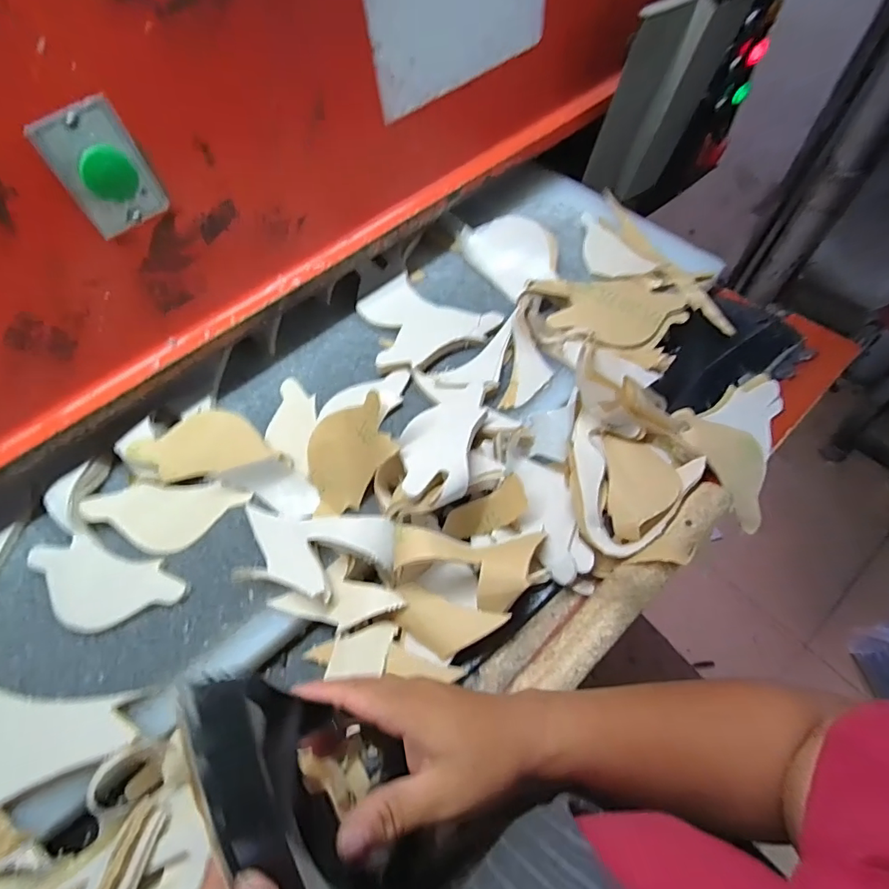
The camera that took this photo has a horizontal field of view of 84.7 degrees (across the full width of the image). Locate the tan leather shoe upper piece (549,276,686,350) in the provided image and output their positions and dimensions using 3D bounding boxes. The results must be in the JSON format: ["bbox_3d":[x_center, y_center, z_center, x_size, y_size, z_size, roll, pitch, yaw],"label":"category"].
[{"bbox_3d":[0.217,-0.172,0.619,0.134,0.013,0.126,28,65,18],"label":"tan leather shoe upper piece"}]

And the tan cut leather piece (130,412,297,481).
[{"bbox_3d":[-0.259,-0.001,0.540,0.161,0.015,0.071,-7,78,-12],"label":"tan cut leather piece"}]

